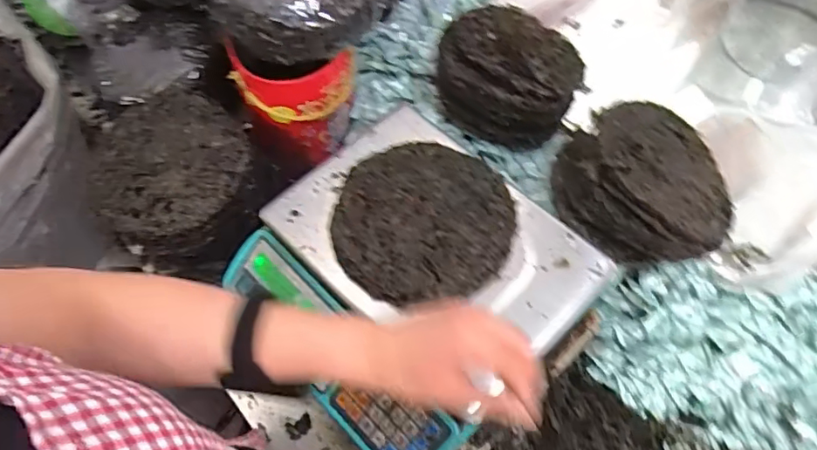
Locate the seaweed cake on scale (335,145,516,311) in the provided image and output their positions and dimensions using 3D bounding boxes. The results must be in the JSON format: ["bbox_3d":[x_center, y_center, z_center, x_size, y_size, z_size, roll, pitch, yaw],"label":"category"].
[{"bbox_3d":[0.017,-0.005,0.609,0.183,0.018,0.191,0,60,1],"label":"seaweed cake on scale"}]

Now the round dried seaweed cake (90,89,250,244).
[{"bbox_3d":[-0.301,-0.079,0.711,0.187,0.022,0.196,-1,69,3],"label":"round dried seaweed cake"}]

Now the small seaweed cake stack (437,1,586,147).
[{"bbox_3d":[0.136,-0.197,0.786,0.193,0.137,0.160,8,61,6],"label":"small seaweed cake stack"}]

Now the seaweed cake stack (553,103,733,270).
[{"bbox_3d":[0.295,-0.052,0.711,0.193,0.114,0.204,49,51,1],"label":"seaweed cake stack"}]

